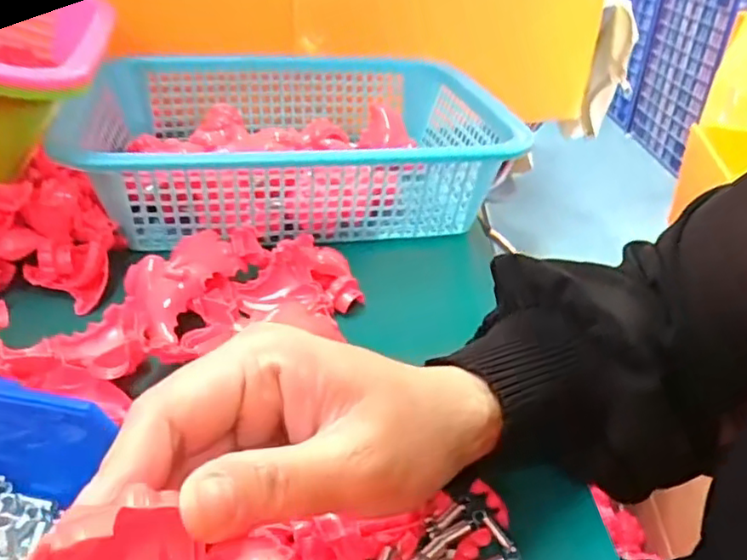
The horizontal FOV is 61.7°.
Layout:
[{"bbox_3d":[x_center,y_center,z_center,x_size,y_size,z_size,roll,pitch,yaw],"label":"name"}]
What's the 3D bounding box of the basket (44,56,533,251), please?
[{"bbox_3d":[-0.065,-0.124,0.550,0.331,0.080,0.268,-4,32,-11],"label":"basket"}]

